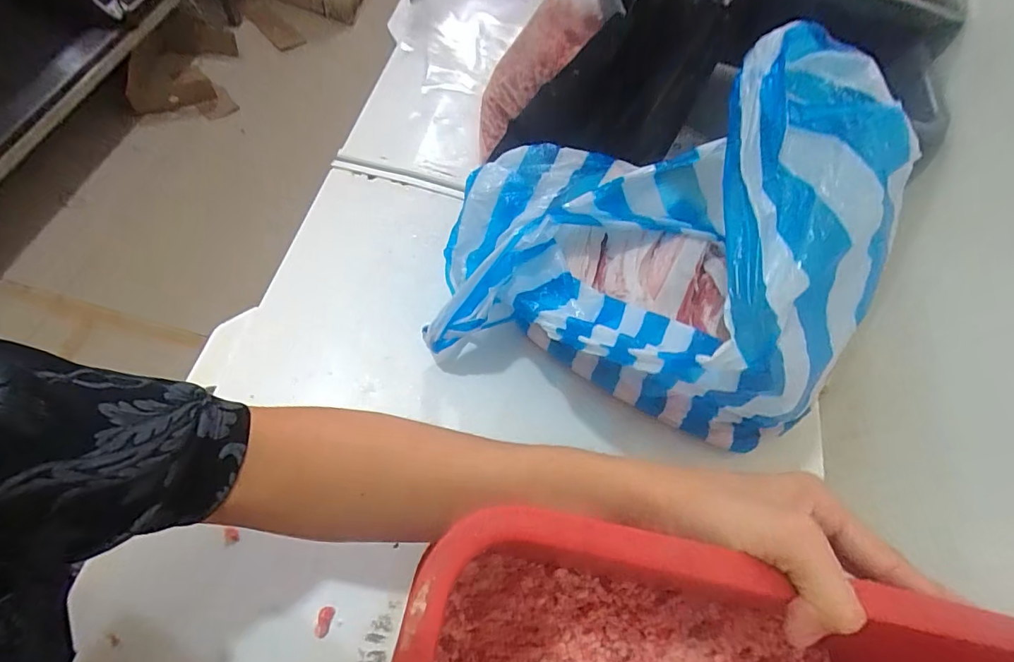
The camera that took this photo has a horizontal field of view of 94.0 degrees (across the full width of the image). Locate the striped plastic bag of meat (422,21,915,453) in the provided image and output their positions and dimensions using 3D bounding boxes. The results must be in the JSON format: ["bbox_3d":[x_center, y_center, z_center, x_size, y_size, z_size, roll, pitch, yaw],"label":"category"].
[{"bbox_3d":[0.123,-0.070,0.409,0.346,0.308,0.237,25,64,0],"label":"striped plastic bag of meat"}]

